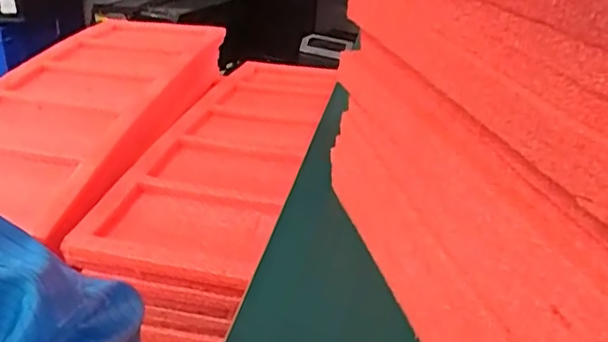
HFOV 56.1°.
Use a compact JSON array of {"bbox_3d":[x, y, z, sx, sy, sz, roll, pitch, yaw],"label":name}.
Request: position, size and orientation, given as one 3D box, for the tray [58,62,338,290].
[{"bbox_3d":[-0.079,-0.047,0.724,0.174,0.026,0.567,6,27,9],"label":"tray"}]

